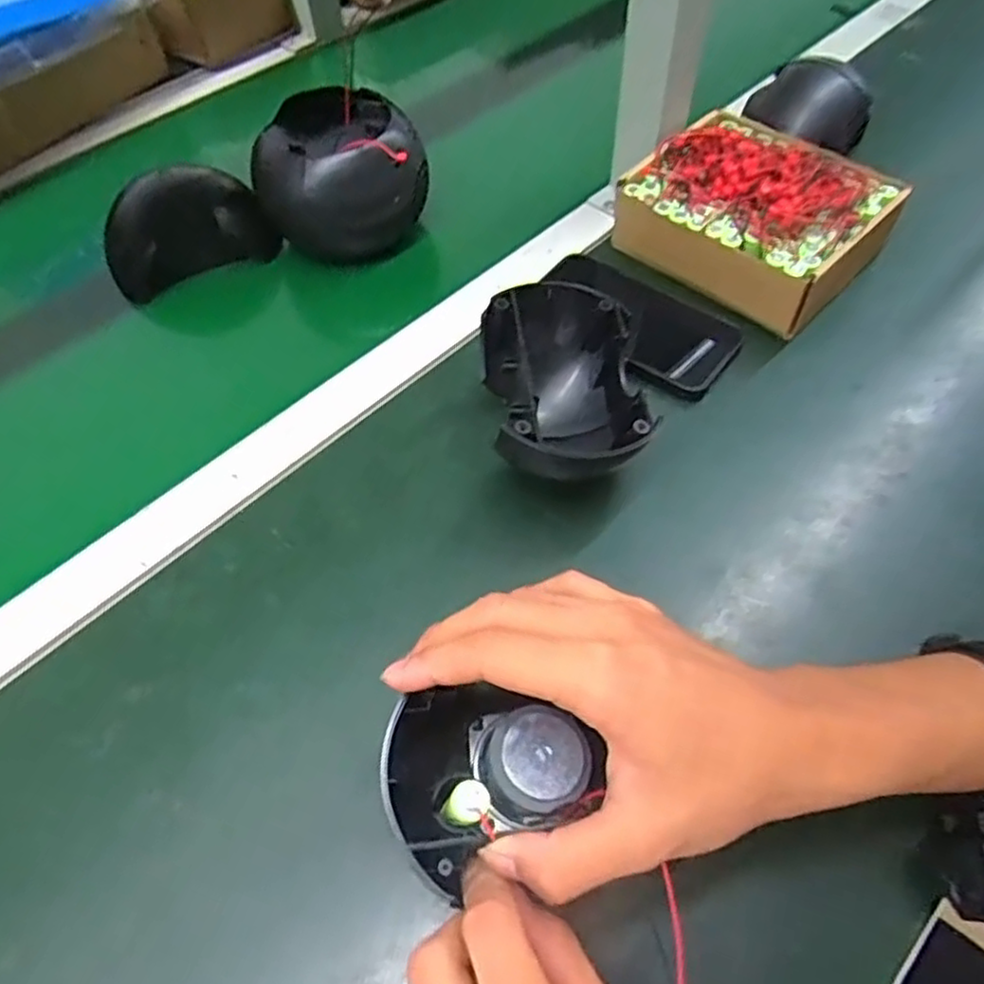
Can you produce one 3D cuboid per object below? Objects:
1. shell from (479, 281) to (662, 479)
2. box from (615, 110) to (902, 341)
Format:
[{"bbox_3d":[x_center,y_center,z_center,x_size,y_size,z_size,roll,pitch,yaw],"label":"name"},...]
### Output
[{"bbox_3d":[0.040,-0.065,0.438,0.086,0.068,0.124,-4,57,-2],"label":"shell"},{"bbox_3d":[0.196,-0.207,0.527,0.169,0.070,0.135,37,64,22],"label":"box"}]

